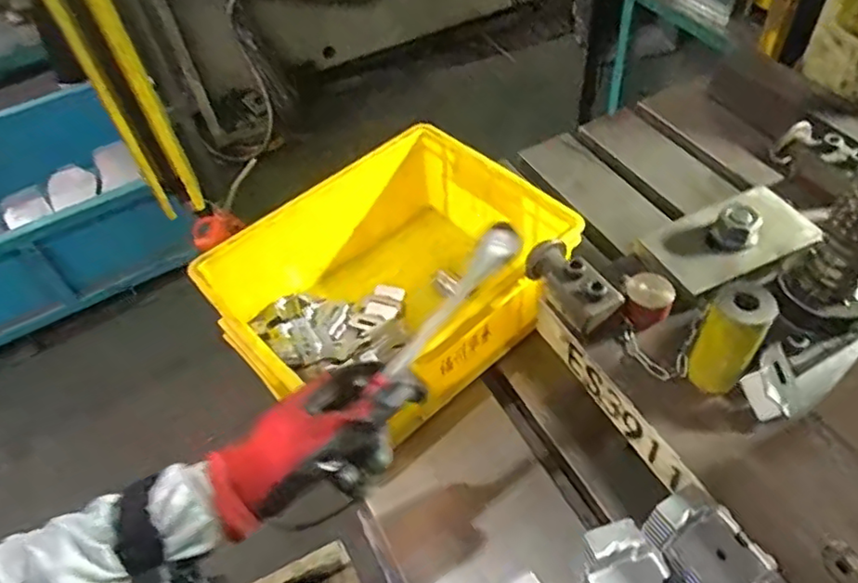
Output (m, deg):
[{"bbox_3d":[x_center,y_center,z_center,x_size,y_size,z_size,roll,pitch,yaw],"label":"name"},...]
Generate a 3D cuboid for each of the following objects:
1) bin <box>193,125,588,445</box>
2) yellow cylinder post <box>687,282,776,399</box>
[{"bbox_3d":[-0.037,0.001,0.697,0.334,0.160,0.255,-38,57,-24],"label":"bin"},{"bbox_3d":[0.227,0.037,0.471,0.033,0.098,0.039,-22,52,-13],"label":"yellow cylinder post"}]

